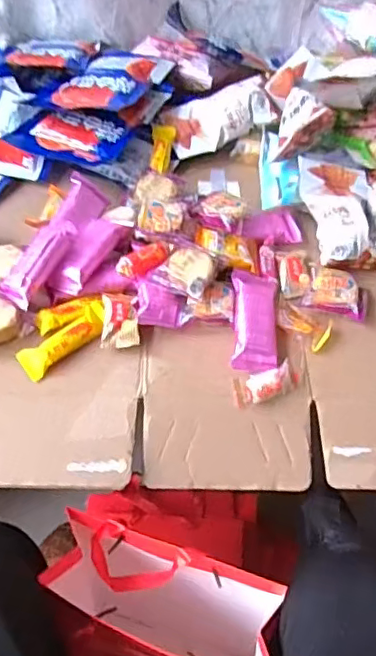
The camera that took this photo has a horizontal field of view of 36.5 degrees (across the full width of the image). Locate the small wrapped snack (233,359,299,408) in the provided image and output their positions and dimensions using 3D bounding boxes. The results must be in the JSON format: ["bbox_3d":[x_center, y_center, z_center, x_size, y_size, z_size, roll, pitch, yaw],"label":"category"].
[{"bbox_3d":[0.065,0.046,0.466,0.054,0.022,0.021,-15,54,-15],"label":"small wrapped snack"}]

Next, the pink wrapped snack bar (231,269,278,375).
[{"bbox_3d":[0.058,-0.006,0.496,0.039,0.022,0.097,5,51,0],"label":"pink wrapped snack bar"}]

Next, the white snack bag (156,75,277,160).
[{"bbox_3d":[0.036,-0.237,0.650,0.117,0.040,0.071,-26,64,8],"label":"white snack bag"}]

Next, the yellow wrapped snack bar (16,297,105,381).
[{"bbox_3d":[-0.102,0.010,0.478,0.025,0.016,0.083,39,59,24],"label":"yellow wrapped snack bar"}]

